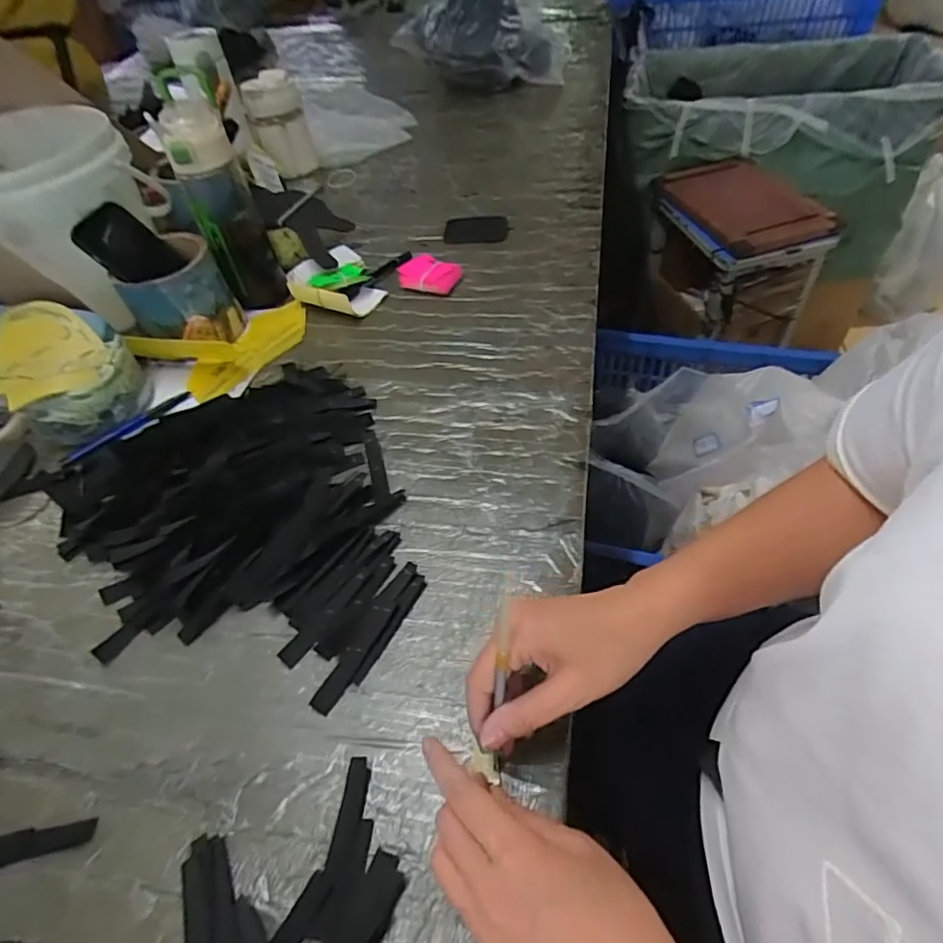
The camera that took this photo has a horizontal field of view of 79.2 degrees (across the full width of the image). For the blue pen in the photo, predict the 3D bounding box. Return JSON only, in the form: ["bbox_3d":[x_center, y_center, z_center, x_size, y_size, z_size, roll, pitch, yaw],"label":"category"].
[{"bbox_3d":[-0.356,-0.047,0.589,0.016,0.007,0.135,34,61,30],"label":"blue pen"}]

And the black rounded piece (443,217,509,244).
[{"bbox_3d":[0.006,-0.334,0.789,0.088,0.007,0.074,-1,50,6],"label":"black rounded piece"}]

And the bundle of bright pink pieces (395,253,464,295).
[{"bbox_3d":[-0.054,-0.249,0.714,0.079,0.018,0.054,18,54,20],"label":"bundle of bright pink pieces"}]

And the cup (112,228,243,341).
[{"bbox_3d":[-0.326,-0.194,0.647,0.092,0.098,0.106,32,60,29],"label":"cup"}]

